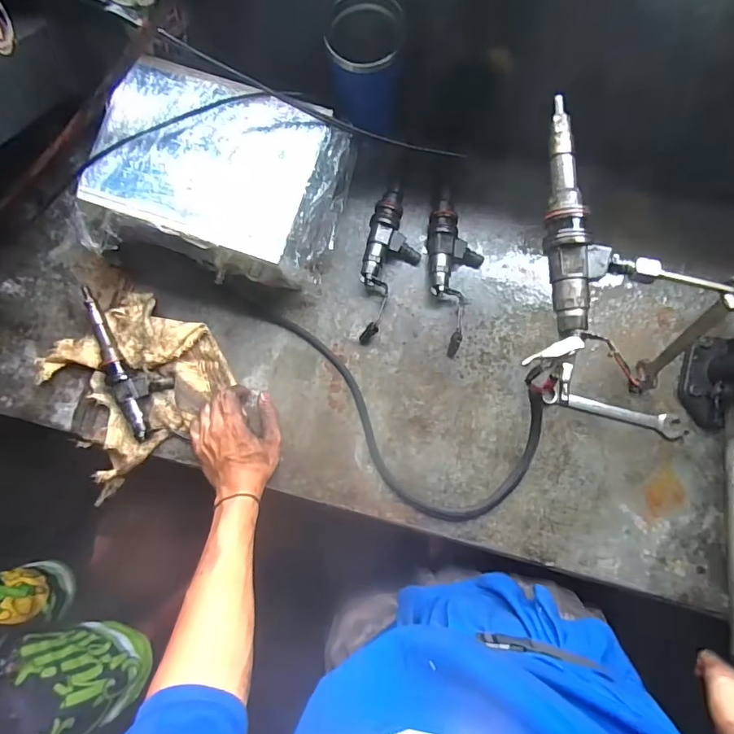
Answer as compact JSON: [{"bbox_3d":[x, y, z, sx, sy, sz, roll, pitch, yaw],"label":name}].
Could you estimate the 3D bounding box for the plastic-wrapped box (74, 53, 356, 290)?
[{"bbox_3d":[-0.182,-0.220,0.589,0.286,0.123,0.214,14,84,3],"label":"plastic-wrapped box"}]

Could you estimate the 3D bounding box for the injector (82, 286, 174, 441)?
[{"bbox_3d":[-0.316,-0.014,0.619,0.065,0.032,0.208,-27,84,-1],"label":"injector"}]

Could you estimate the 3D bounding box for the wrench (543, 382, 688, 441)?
[{"bbox_3d":[0.318,0.057,0.603,0.186,0.010,0.027,16,85,3],"label":"wrench"}]

